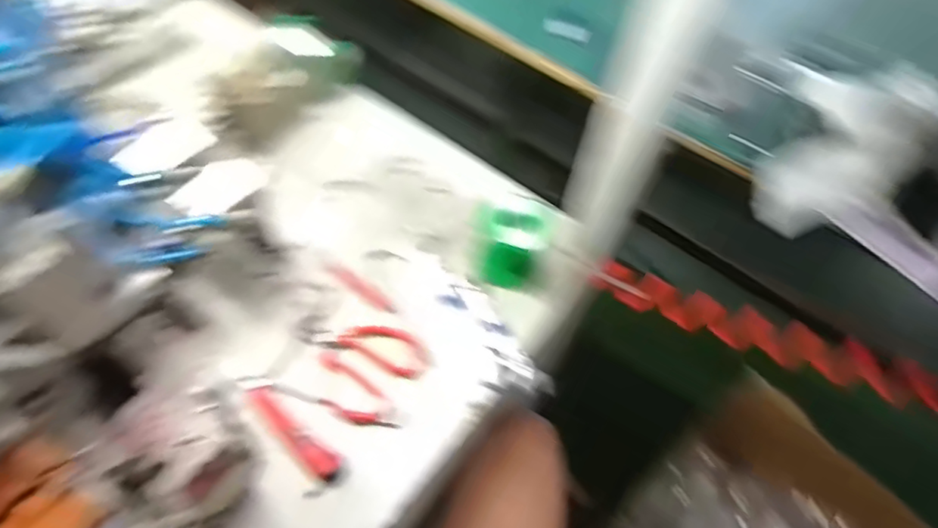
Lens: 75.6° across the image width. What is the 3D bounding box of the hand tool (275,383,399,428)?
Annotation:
[{"bbox_3d":[-0.122,0.131,0.546,0.122,0.004,0.013,16,57,6],"label":"hand tool"}]

